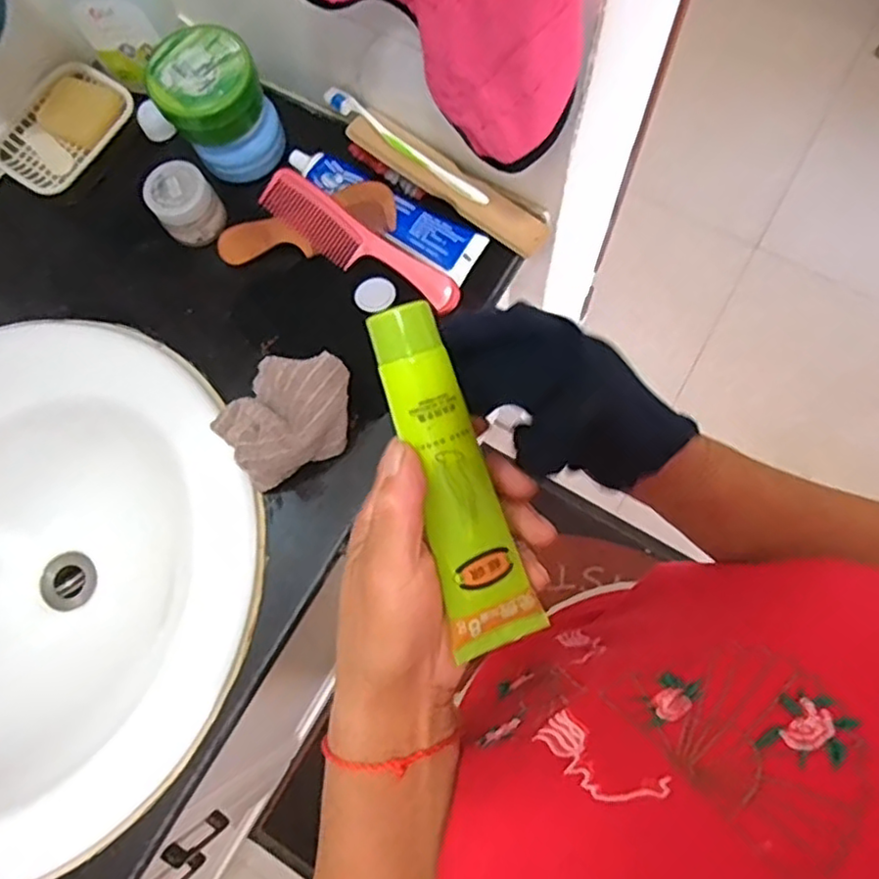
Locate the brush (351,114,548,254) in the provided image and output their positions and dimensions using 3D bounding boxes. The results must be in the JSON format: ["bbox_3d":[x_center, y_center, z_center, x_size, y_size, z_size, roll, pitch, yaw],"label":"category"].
[{"bbox_3d":[0.008,-0.241,0.621,0.205,0.021,0.045,31,80,11],"label":"brush"}]

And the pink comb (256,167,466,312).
[{"bbox_3d":[-0.077,-0.180,0.622,0.210,0.008,0.047,36,104,5],"label":"pink comb"}]

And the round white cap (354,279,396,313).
[{"bbox_3d":[-0.059,-0.132,0.614,0.037,0.012,0.034,-1,76,4],"label":"round white cap"}]

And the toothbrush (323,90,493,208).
[{"bbox_3d":[-0.030,-0.275,0.629,0.181,0.025,0.019,34,81,7],"label":"toothbrush"}]

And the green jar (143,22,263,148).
[{"bbox_3d":[-0.212,-0.319,0.602,0.090,0.056,0.095,-1,76,4],"label":"green jar"}]

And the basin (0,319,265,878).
[{"bbox_3d":[-0.377,0.143,0.661,0.420,0.185,0.489,32,80,11],"label":"basin"}]

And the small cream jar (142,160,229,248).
[{"bbox_3d":[-0.239,-0.222,0.632,0.056,0.046,0.060,-1,76,4],"label":"small cream jar"}]

